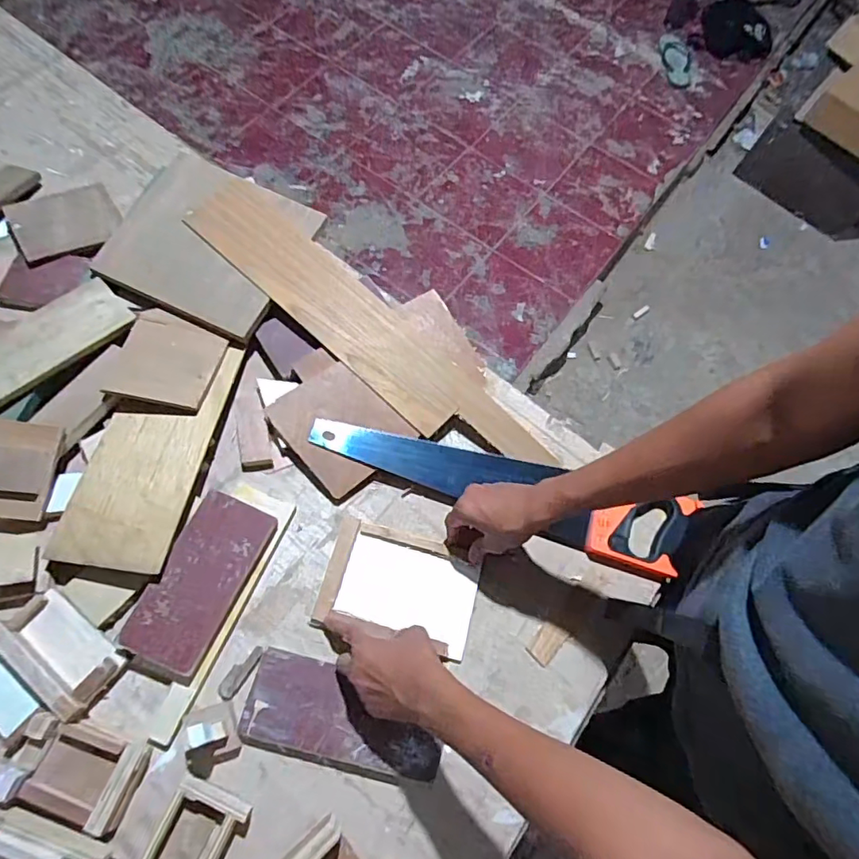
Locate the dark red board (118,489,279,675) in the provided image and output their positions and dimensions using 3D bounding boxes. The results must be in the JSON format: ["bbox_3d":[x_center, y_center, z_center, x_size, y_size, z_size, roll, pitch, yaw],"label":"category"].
[{"bbox_3d":[-0.264,0.170,0.615,0.089,0.022,0.190,23,71,7],"label":"dark red board"}]

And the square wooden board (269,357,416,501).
[{"bbox_3d":[-0.120,-0.007,0.713,0.133,0.010,0.154,-41,85,-15],"label":"square wooden board"}]

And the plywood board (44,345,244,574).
[{"bbox_3d":[-0.352,0.022,0.674,0.135,0.014,0.302,8,61,4],"label":"plywood board"}]

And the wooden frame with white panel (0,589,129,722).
[{"bbox_3d":[-0.407,0.239,0.579,0.132,0.031,0.070,36,69,10],"label":"wooden frame with white panel"}]

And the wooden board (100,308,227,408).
[{"bbox_3d":[-0.349,-0.096,0.711,0.122,0.009,0.133,16,59,-5],"label":"wooden board"}]

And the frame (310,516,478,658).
[{"bbox_3d":[-0.035,0.191,0.664,0.186,0.023,0.123,14,70,4],"label":"frame"}]

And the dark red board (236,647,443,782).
[{"bbox_3d":[-0.093,0.318,0.590,0.216,0.020,0.091,16,67,2],"label":"dark red board"}]

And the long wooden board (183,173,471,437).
[{"bbox_3d":[-0.146,-0.188,0.766,0.482,0.010,0.111,41,74,6],"label":"long wooden board"}]

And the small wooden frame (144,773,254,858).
[{"bbox_3d":[-0.239,0.419,0.524,0.074,0.034,0.122,24,68,5],"label":"small wooden frame"}]

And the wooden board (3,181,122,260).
[{"bbox_3d":[-0.551,-0.318,0.810,0.141,0.009,0.124,-27,73,-21],"label":"wooden board"}]

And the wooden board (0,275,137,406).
[{"bbox_3d":[-0.507,-0.118,0.695,0.095,0.010,0.216,43,70,8],"label":"wooden board"}]

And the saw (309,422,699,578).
[{"bbox_3d":[0.092,0.068,0.705,0.497,0.033,0.098,18,67,3],"label":"saw"}]

